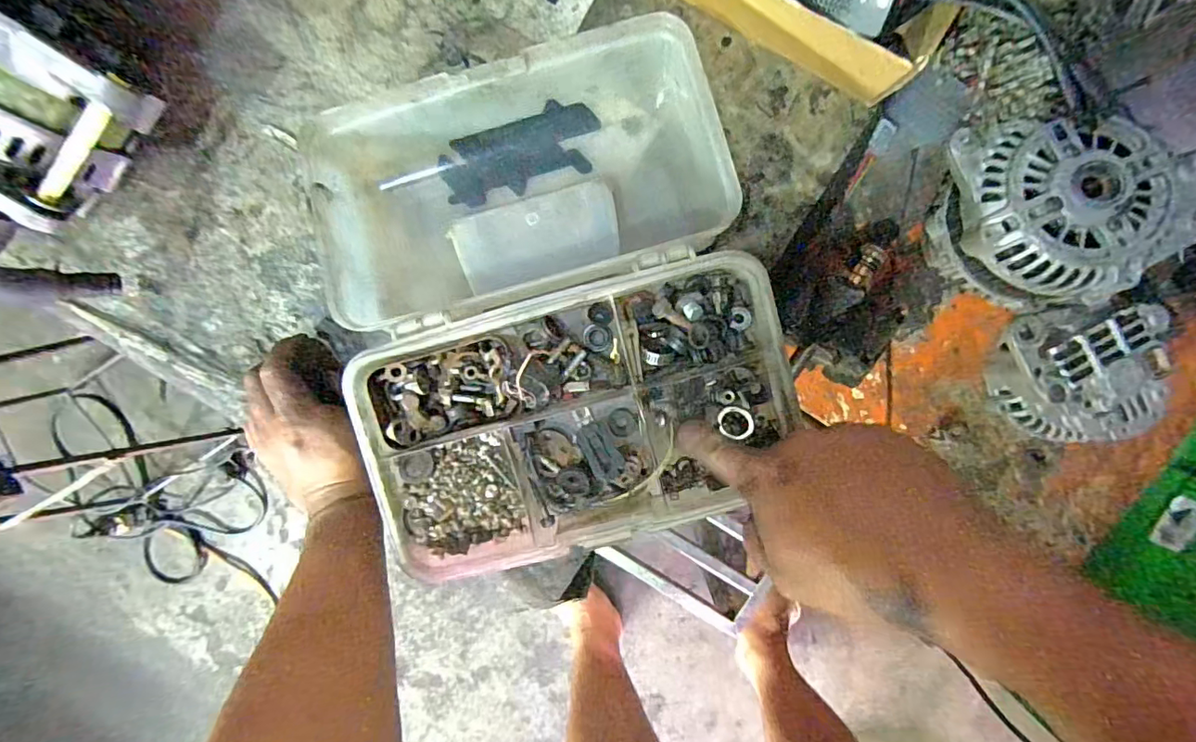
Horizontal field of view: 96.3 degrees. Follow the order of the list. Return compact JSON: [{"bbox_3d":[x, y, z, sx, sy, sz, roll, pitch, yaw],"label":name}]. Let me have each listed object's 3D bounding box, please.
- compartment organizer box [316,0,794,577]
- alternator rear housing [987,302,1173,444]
[{"bbox_3d":[-0.034,-0.054,0.390,0.274,0.112,0.328,-14,95,3],"label":"compartment organizer box"},{"bbox_3d":[0.429,0.006,0.484,0.135,0.056,0.130,-6,95,2],"label":"alternator rear housing"}]

